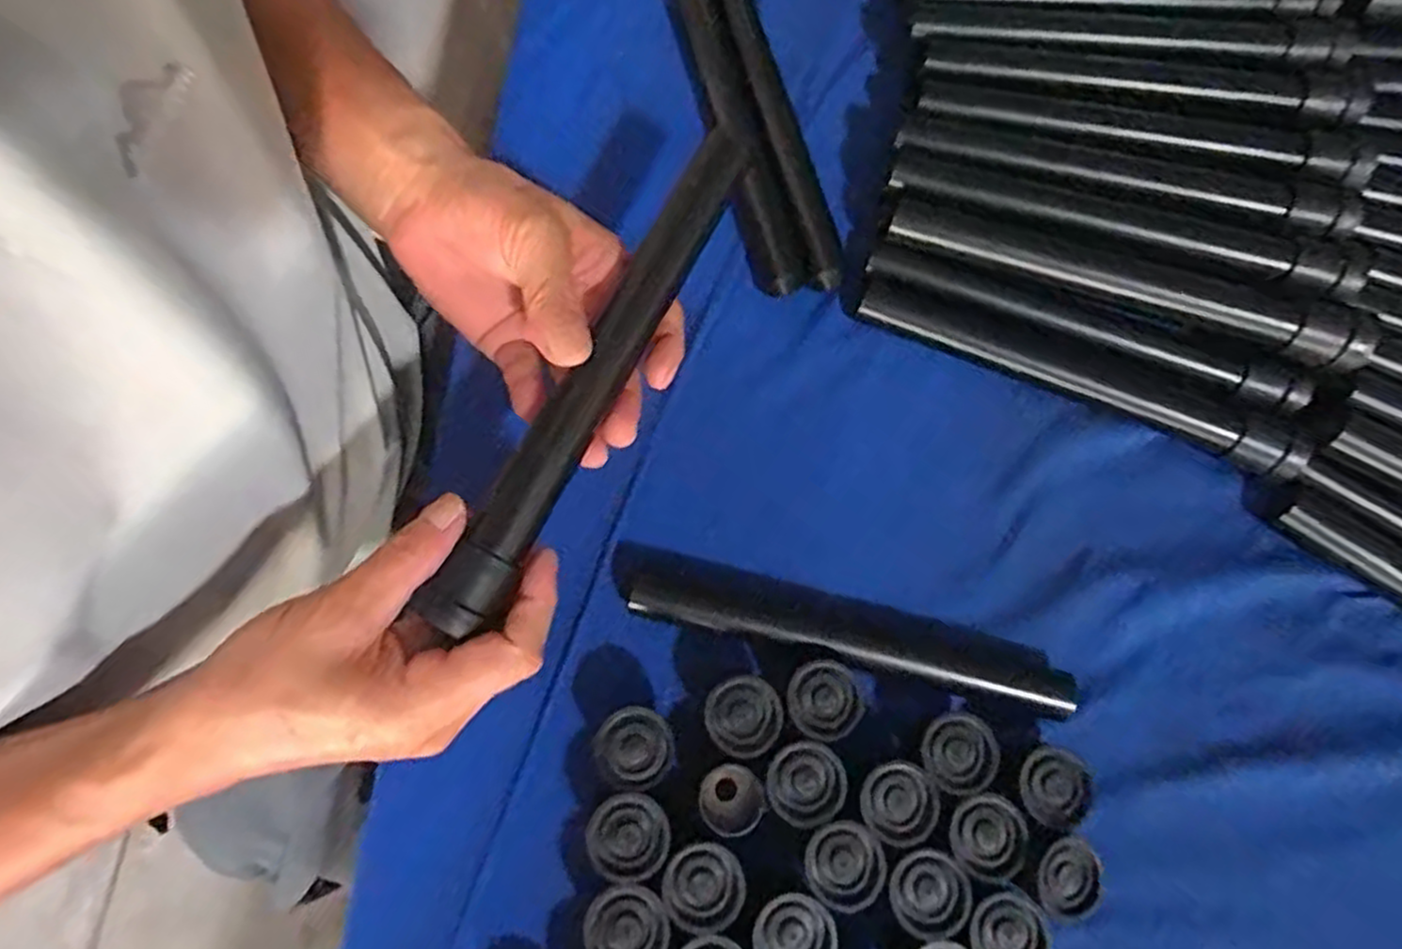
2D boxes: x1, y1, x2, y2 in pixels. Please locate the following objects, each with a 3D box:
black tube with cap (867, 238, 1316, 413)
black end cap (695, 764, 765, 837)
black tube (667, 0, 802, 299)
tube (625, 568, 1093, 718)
[{"bbox_3d":[0.211,-0.084,0.406,0.238,0.024,0.023,22,75,4],"label":"black tube with cap"},{"bbox_3d":[0.014,0.150,0.337,0.025,0.035,0.029,33,76,7],"label":"black end cap"},{"bbox_3d":[0.017,-0.210,0.436,0.027,0.018,0.222,-14,76,-6],"label":"black tube"},{"bbox_3d":[0.074,0.081,0.365,0.220,0.021,0.028,14,75,2],"label":"tube"}]

